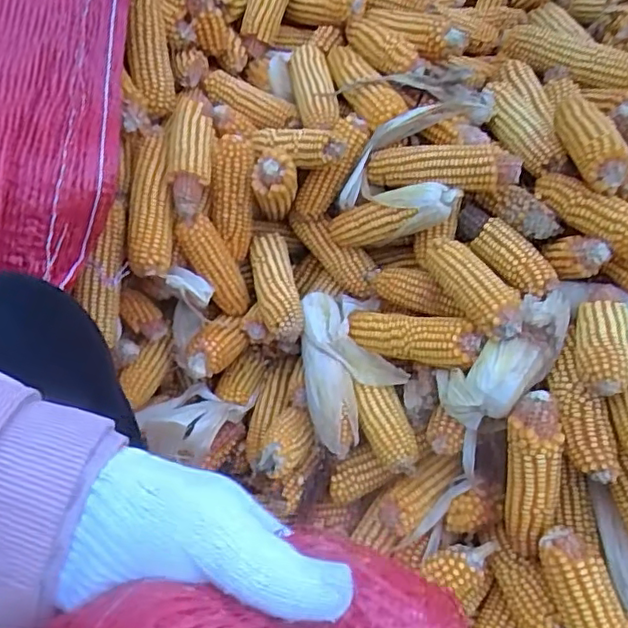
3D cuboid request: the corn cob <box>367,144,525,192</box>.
[{"bbox_3d":[0.130,-0.147,0.618,0.152,0.045,0.036,8,46,26],"label":"corn cob"}]

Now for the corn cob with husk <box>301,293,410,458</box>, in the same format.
[{"bbox_3d":[0.035,0.055,0.634,0.098,0.058,0.172,-9,70,-12],"label":"corn cob with husk"}]

